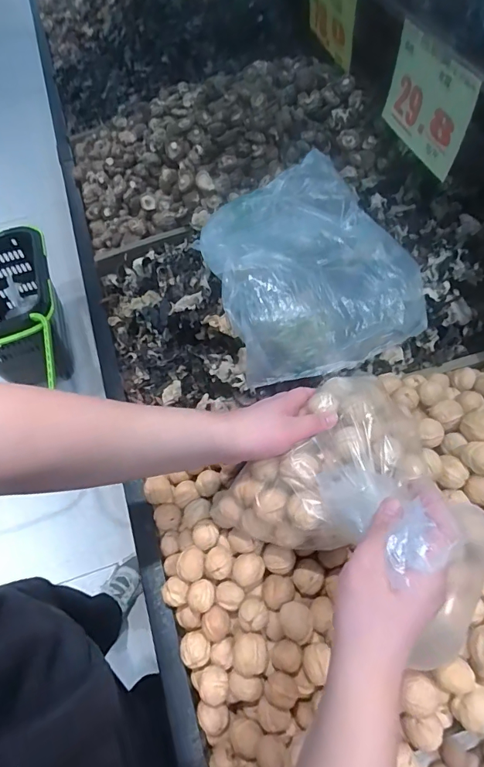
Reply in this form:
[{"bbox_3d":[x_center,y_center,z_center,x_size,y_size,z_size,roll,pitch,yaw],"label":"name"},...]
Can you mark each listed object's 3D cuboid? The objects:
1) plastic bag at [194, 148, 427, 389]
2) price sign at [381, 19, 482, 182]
[{"bbox_3d":[0.087,-0.166,0.588,0.254,0.068,0.305,-19,61,-8],"label":"plastic bag"},{"bbox_3d":[0.298,-0.456,0.703,0.011,0.147,0.217,-15,59,-6],"label":"price sign"}]

